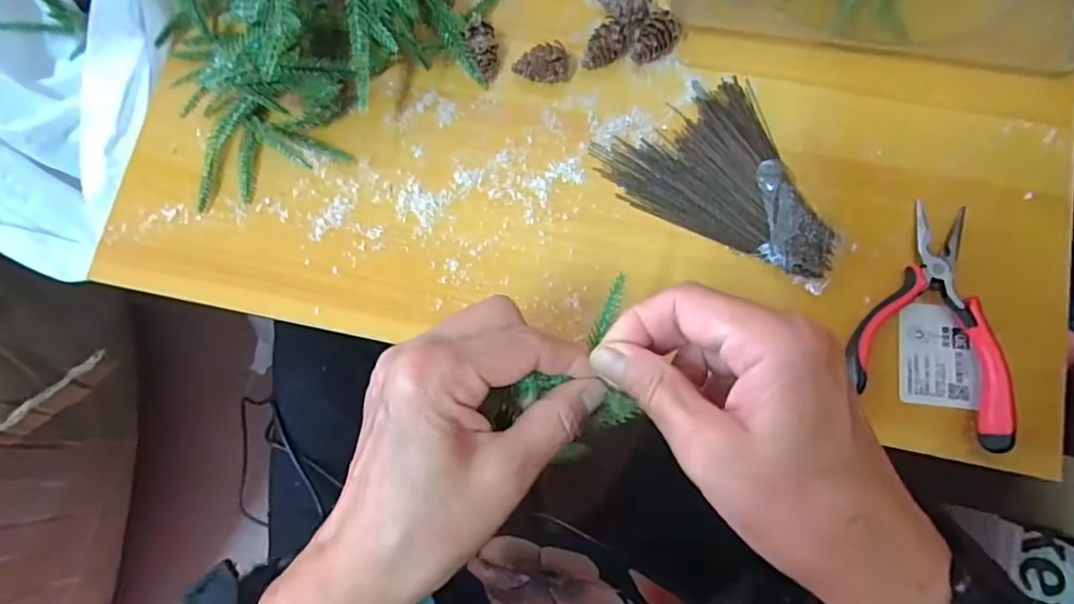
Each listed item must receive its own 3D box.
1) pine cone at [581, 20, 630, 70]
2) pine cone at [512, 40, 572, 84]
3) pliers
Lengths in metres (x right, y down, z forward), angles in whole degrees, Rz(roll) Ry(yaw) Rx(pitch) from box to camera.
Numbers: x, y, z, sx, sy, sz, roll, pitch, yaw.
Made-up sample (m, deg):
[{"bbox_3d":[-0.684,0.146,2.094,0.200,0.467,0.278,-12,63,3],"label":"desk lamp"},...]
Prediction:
[{"bbox_3d":[0.045,-0.165,0.361,0.019,0.022,0.032,39,83,9],"label":"pine cone"},{"bbox_3d":[0.003,-0.153,0.361,0.036,0.022,0.018,1,79,3],"label":"pine cone"},{"bbox_3d":[0.238,0.008,0.320,0.087,0.024,0.124,25,81,7],"label":"pliers"}]

